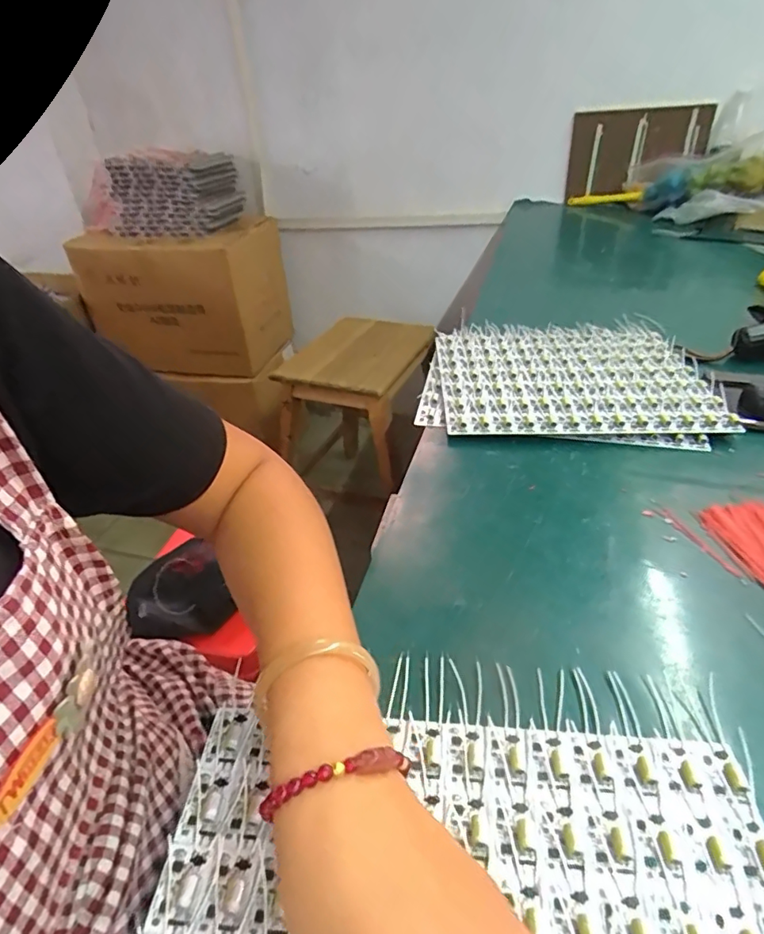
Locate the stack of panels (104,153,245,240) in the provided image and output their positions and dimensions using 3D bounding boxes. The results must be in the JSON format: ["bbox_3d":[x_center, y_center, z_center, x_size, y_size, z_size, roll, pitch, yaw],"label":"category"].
[{"bbox_3d":[-0.547,-0.739,1.417,0.309,0.165,0.239,6,39,15],"label":"stack of panels"}]

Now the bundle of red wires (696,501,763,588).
[{"bbox_3d":[0.291,0.057,0.409,0.052,0.011,0.083,-9,38,-4],"label":"bundle of red wires"}]

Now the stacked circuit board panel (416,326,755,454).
[{"bbox_3d":[0.209,-0.108,0.627,0.311,0.019,0.263,3,38,11],"label":"stacked circuit board panel"}]

